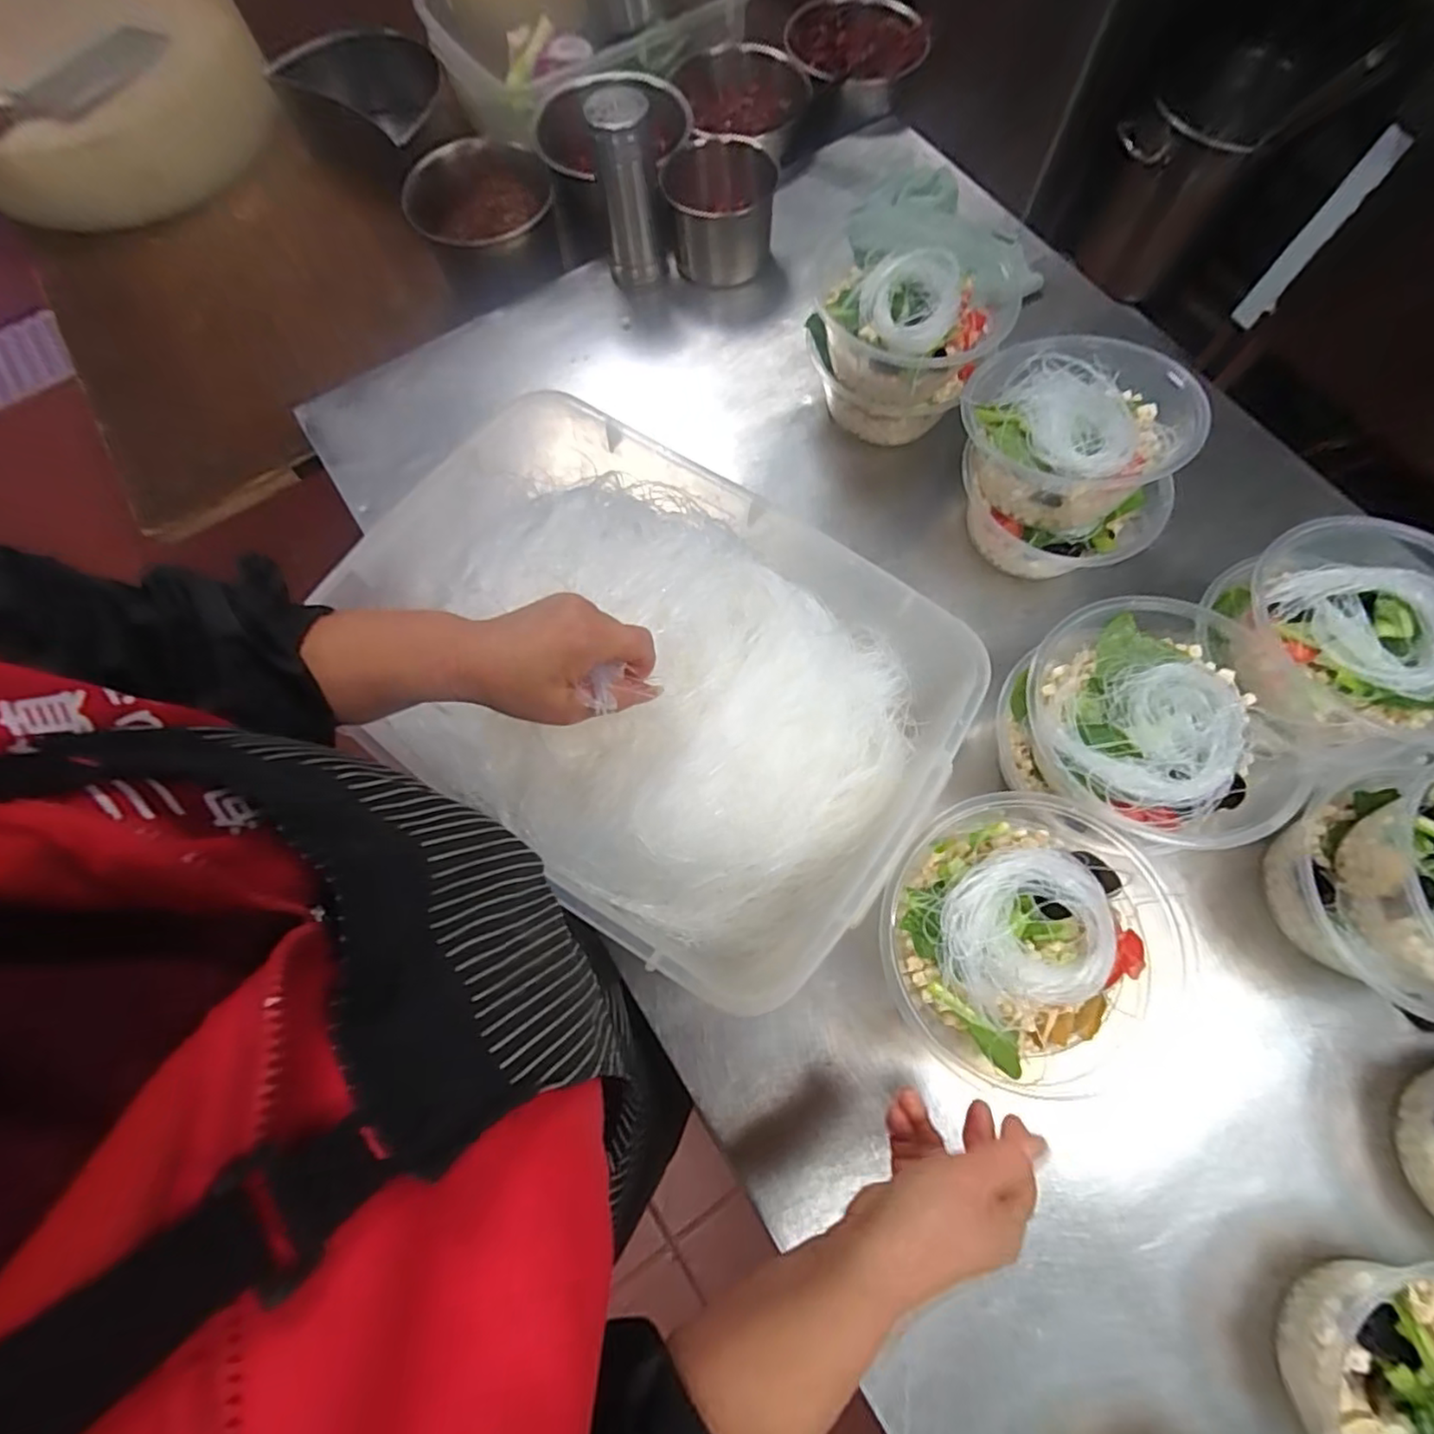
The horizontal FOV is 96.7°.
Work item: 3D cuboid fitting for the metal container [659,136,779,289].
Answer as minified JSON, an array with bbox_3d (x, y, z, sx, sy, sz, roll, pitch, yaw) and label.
[{"bbox_3d":[0.003,-0.540,0.686,0.114,0.089,0.095,-12,72,-3],"label":"metal container"}]

